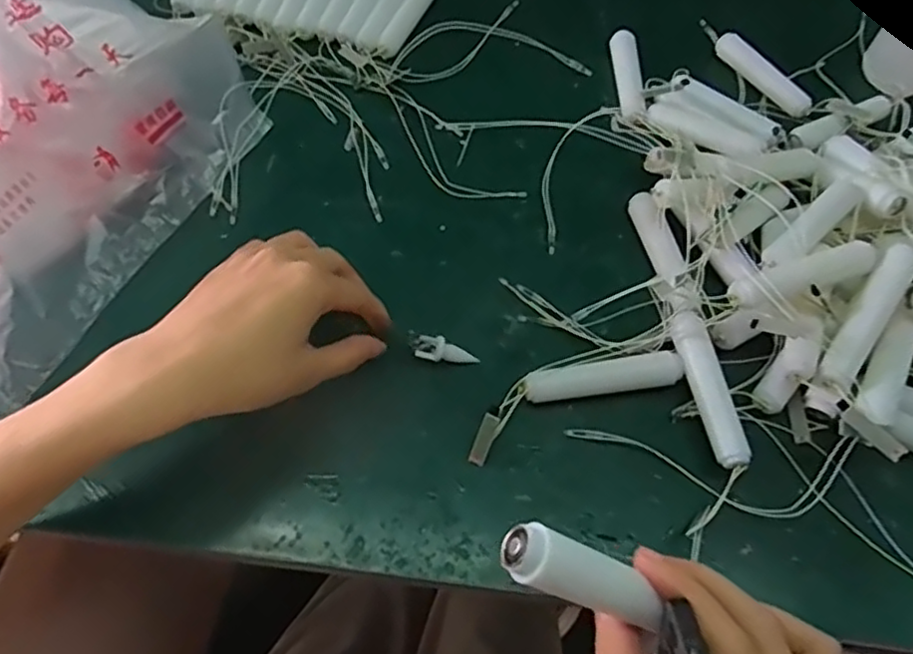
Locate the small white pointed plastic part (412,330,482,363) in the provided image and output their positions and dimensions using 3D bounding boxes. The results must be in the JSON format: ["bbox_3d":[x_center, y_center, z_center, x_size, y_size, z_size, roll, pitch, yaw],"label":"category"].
[{"bbox_3d":[-0.008,0.014,0.379,0.040,0.008,0.012,17,59,-11],"label":"small white pointed plastic part"}]

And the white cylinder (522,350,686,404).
[{"bbox_3d":[0.082,0.030,0.372,0.088,0.017,0.016,-7,60,-6],"label":"white cylinder"}]

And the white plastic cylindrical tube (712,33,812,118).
[{"bbox_3d":[0.237,-0.195,0.514,0.017,0.021,0.092,-32,66,-19],"label":"white plastic cylindrical tube"}]

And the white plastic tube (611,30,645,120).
[{"bbox_3d":[0.130,-0.191,0.504,0.017,0.017,0.087,1,60,-2],"label":"white plastic tube"}]

